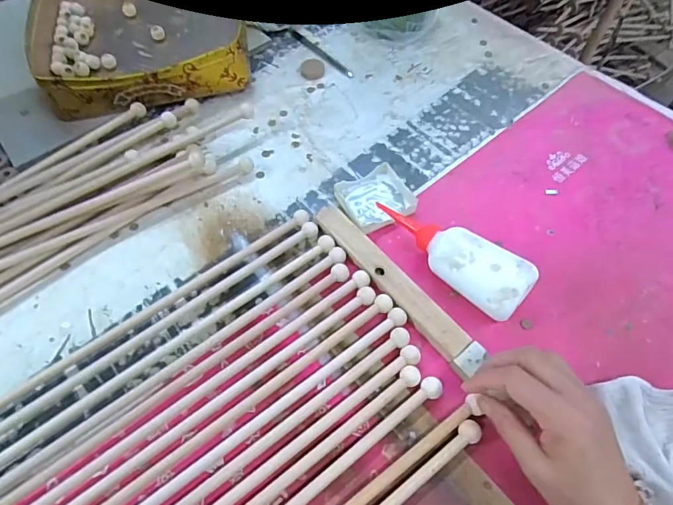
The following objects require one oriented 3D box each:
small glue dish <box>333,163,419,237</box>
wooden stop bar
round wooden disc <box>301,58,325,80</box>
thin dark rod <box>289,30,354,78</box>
[{"bbox_3d":[0.046,-0.065,0.513,0.081,0.017,0.073,-24,62,-13],"label":"small glue dish"},{"bbox_3d":[0.057,0.031,0.454,0.030,0.016,0.225,-36,65,-18],"label":"wooden stop bar"},{"bbox_3d":[-0.035,-0.272,0.643,0.034,0.004,0.043,-2,59,-1],"label":"round wooden disc"},{"bbox_3d":[-0.026,-0.307,0.667,0.014,0.004,0.148,-37,65,-19],"label":"thin dark rod"}]

